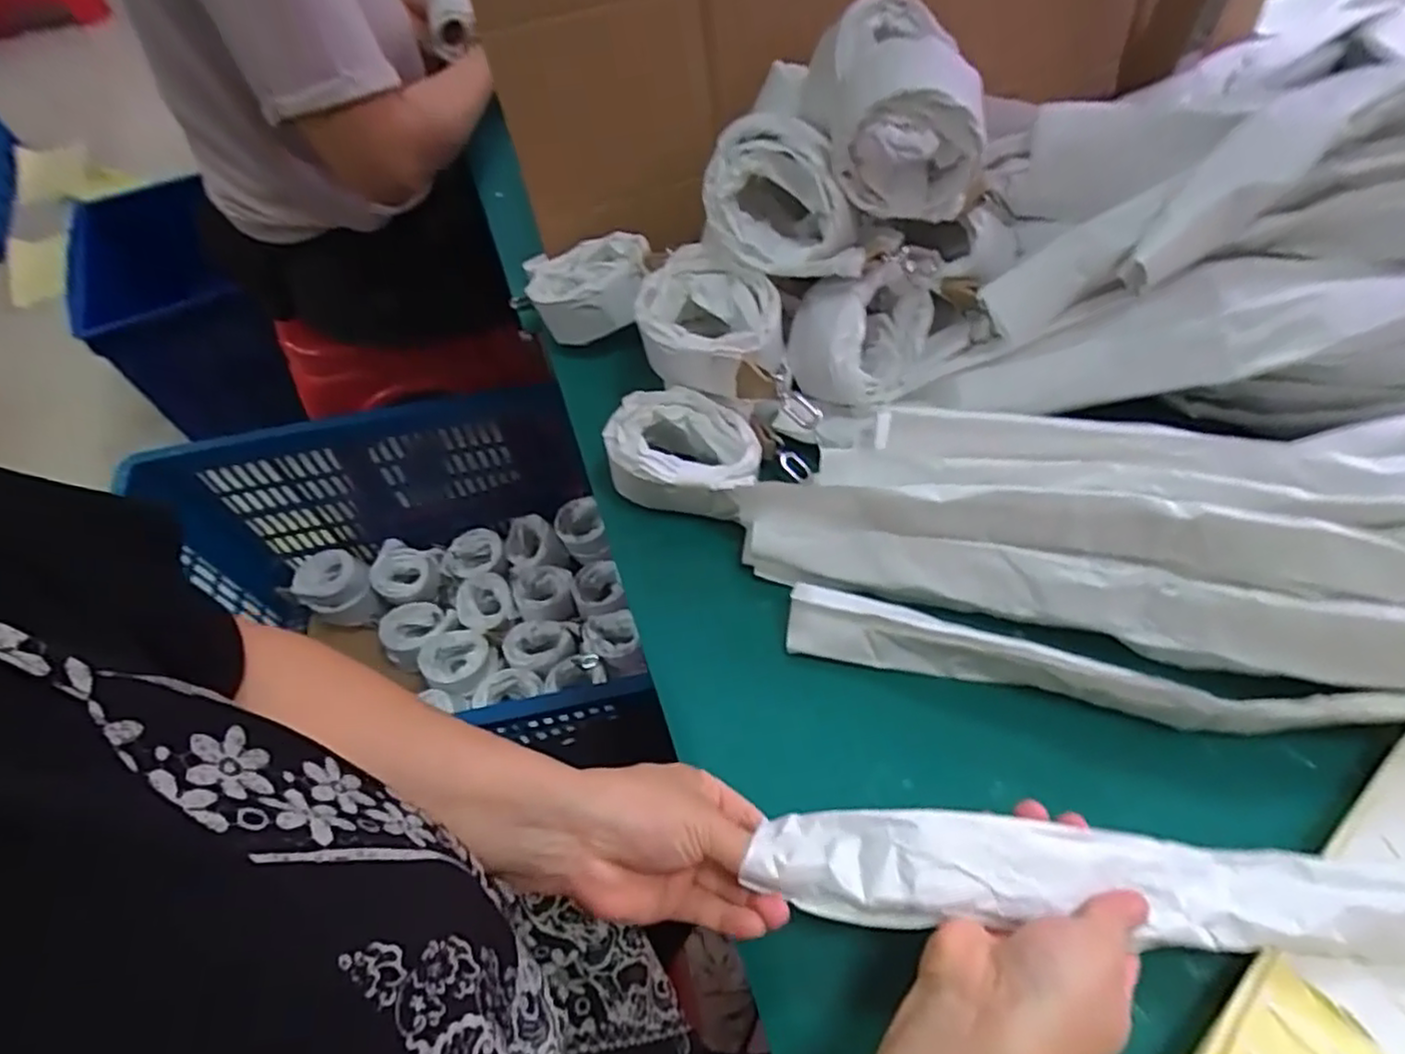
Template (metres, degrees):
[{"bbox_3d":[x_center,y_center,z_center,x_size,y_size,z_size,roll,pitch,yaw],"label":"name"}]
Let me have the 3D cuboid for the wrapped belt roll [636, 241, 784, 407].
[{"bbox_3d":[0.009,-0.141,0.507,0.108,0.056,0.091,18,59,14],"label":"wrapped belt roll"}]

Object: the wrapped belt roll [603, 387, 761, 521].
[{"bbox_3d":[-0.011,-0.053,0.495,0.101,0.046,0.075,9,58,8],"label":"wrapped belt roll"}]

